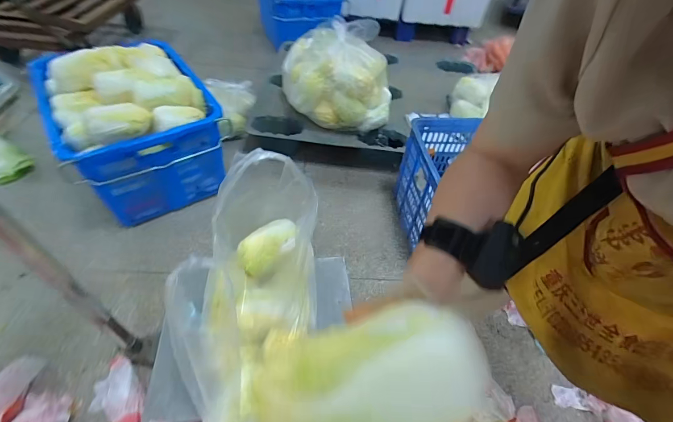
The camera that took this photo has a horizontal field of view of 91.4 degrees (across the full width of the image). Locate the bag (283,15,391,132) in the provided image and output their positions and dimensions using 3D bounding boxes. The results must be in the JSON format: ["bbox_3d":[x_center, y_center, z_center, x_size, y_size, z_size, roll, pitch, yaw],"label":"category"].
[{"bbox_3d":[0.007,-0.578,1.419,0.465,0.301,0.351,-1,49,-8],"label":"bag"}]

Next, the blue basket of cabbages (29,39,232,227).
[{"bbox_3d":[-0.732,-0.330,1.205,0.462,0.415,0.596,-26,57,-26],"label":"blue basket of cabbages"}]

